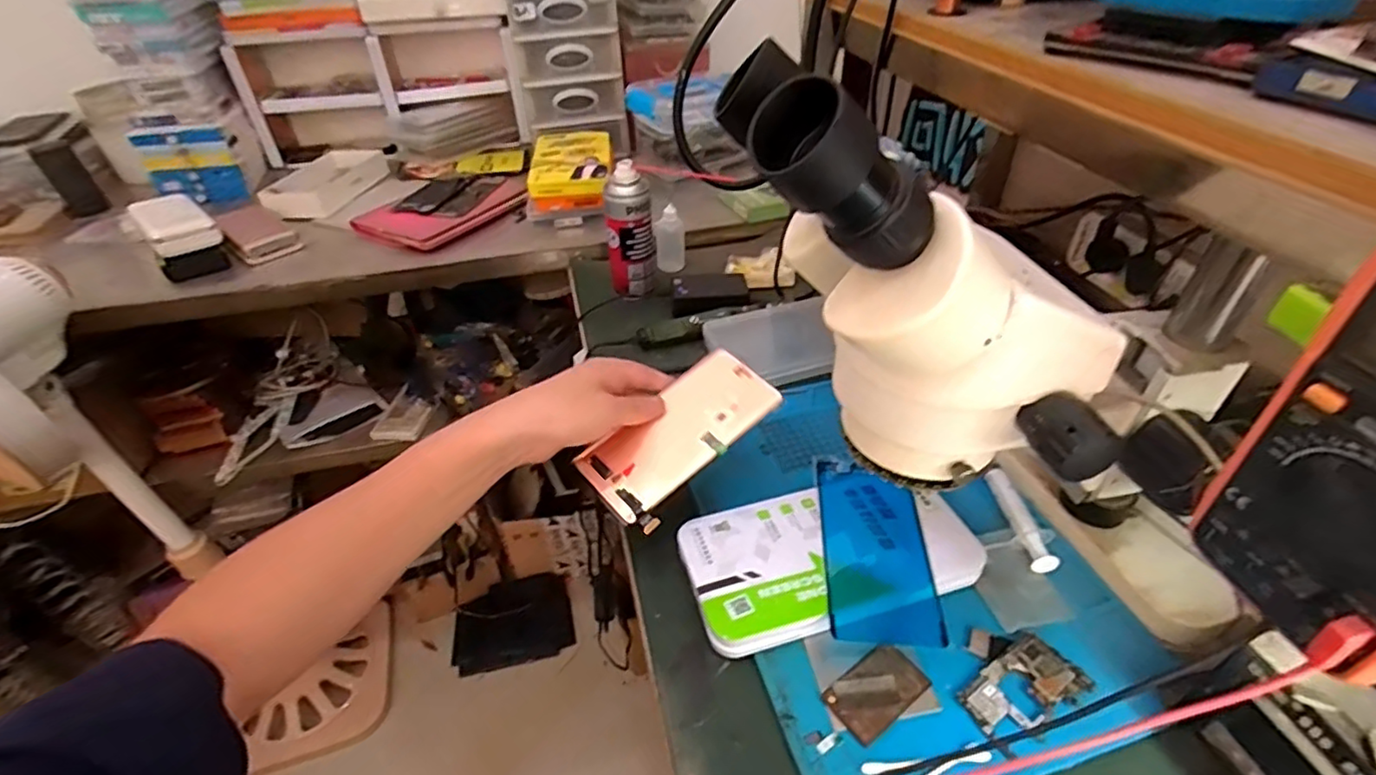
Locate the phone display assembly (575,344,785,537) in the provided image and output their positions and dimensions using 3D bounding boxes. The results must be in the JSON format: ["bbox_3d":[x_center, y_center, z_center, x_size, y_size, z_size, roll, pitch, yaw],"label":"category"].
[{"bbox_3d":[-0.004,0.034,0.478,0.157,0.012,0.074,-40,53,-21],"label":"phone display assembly"}]

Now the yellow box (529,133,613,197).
[{"bbox_3d":[-0.162,-0.317,0.869,0.105,0.028,0.173,-5,39,-3],"label":"yellow box"}]

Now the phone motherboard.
[{"bbox_3d":[0.203,0.183,0.377,0.073,0.006,0.043,-23,43,-23],"label":"phone motherboard"}]

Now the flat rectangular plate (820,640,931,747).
[{"bbox_3d":[0.115,0.184,0.380,0.060,0.004,0.036,-26,45,-26],"label":"flat rectangular plate"}]

